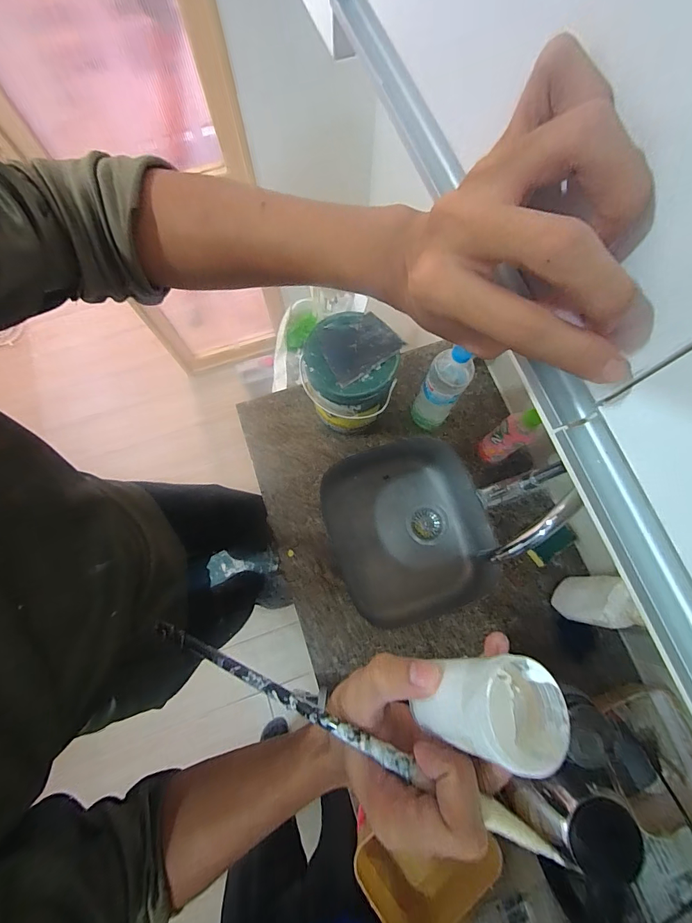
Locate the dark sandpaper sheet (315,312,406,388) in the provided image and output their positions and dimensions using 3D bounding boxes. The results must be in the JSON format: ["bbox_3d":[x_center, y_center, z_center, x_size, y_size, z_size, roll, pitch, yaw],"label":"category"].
[{"bbox_3d":[0.027,-0.219,0.717,0.137,0.010,0.122,-24,76,-6],"label":"dark sandpaper sheet"}]

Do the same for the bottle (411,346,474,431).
[{"bbox_3d":[0.191,-0.139,0.780,0.076,0.292,0.068,24,76,6],"label":"bottle"}]

